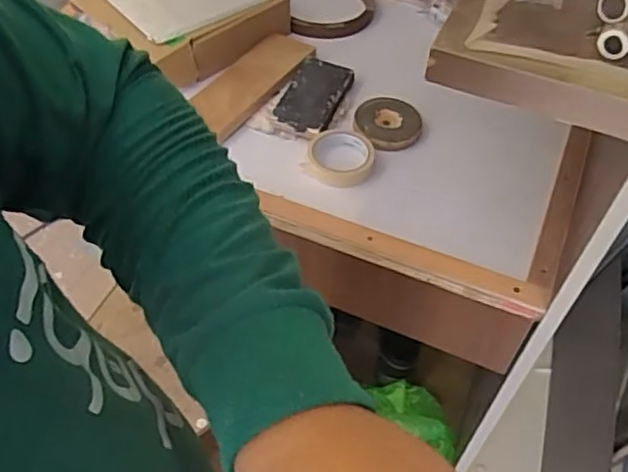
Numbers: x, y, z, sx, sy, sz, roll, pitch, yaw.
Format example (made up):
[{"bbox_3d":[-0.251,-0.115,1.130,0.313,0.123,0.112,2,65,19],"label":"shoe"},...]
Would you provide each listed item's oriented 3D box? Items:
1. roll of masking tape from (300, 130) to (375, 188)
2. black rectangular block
[{"bbox_3d":[0.037,-0.111,0.888,0.097,0.029,0.088,12,51,8],"label":"roll of masking tape"},{"bbox_3d":[0.000,-0.218,0.961,0.082,0.020,0.160,17,51,11],"label":"black rectangular block"}]

